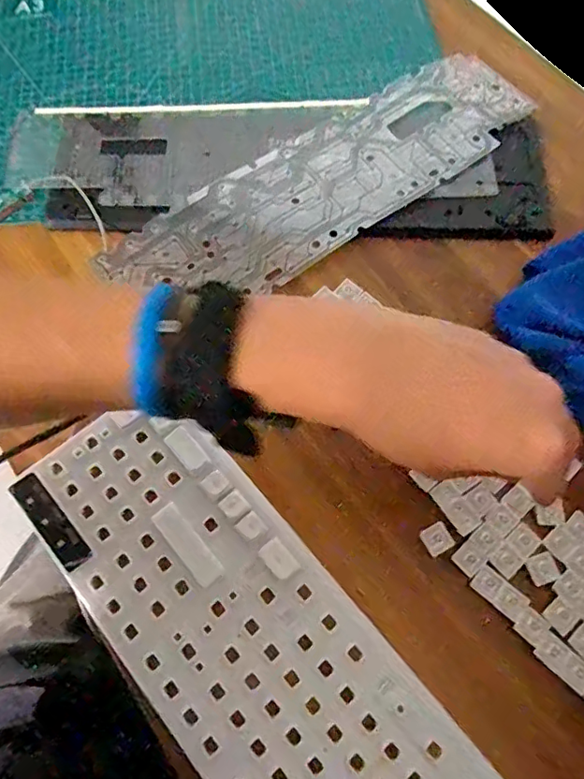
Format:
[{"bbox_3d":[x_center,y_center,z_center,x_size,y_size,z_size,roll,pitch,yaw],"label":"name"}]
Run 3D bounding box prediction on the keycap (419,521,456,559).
[{"bbox_3d":[0.097,0.099,0.353,0.018,0.004,0.018,-27,71,-10],"label":"keycap"}]

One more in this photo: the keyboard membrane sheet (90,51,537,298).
[{"bbox_3d":[0.036,-0.178,0.455,0.391,0.007,0.113,-34,73,-12],"label":"keyboard membrane sheet"}]

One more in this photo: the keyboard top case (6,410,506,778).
[{"bbox_3d":[-0.003,0.181,0.325,0.128,0.020,0.417,-39,74,-14],"label":"keyboard top case"}]

